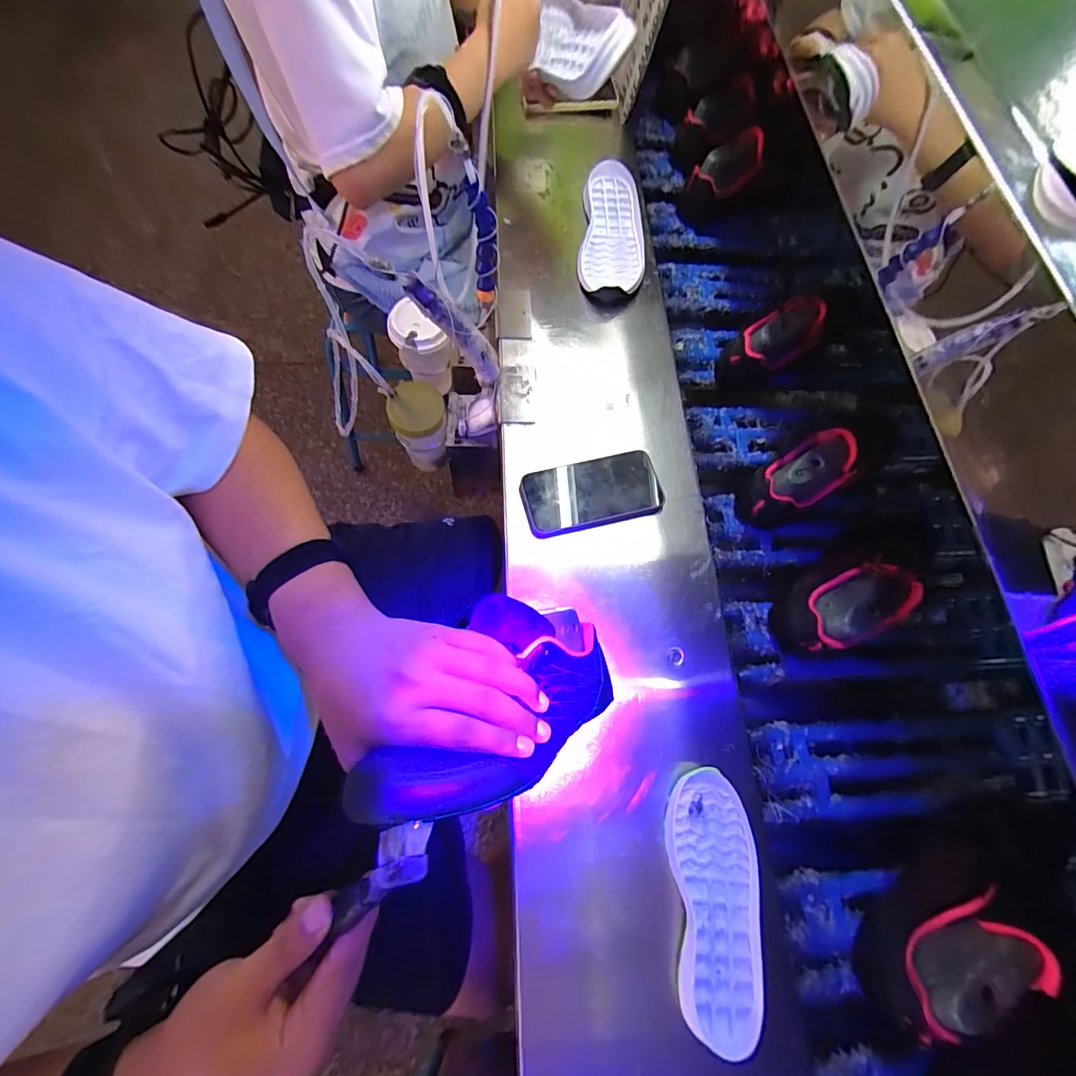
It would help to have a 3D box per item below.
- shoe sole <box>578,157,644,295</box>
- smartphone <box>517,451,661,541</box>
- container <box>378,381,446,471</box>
[{"bbox_3d":[0.116,-0.477,0.705,0.097,0.023,0.273,6,69,-1],"label":"shoe sole"},{"bbox_3d":[0.064,-0.053,0.544,0.163,0.018,0.081,-13,69,-8],"label":"smartphone"},{"bbox_3d":[-0.167,-0.154,0.663,0.072,0.130,0.082,-21,71,-10],"label":"container"}]

